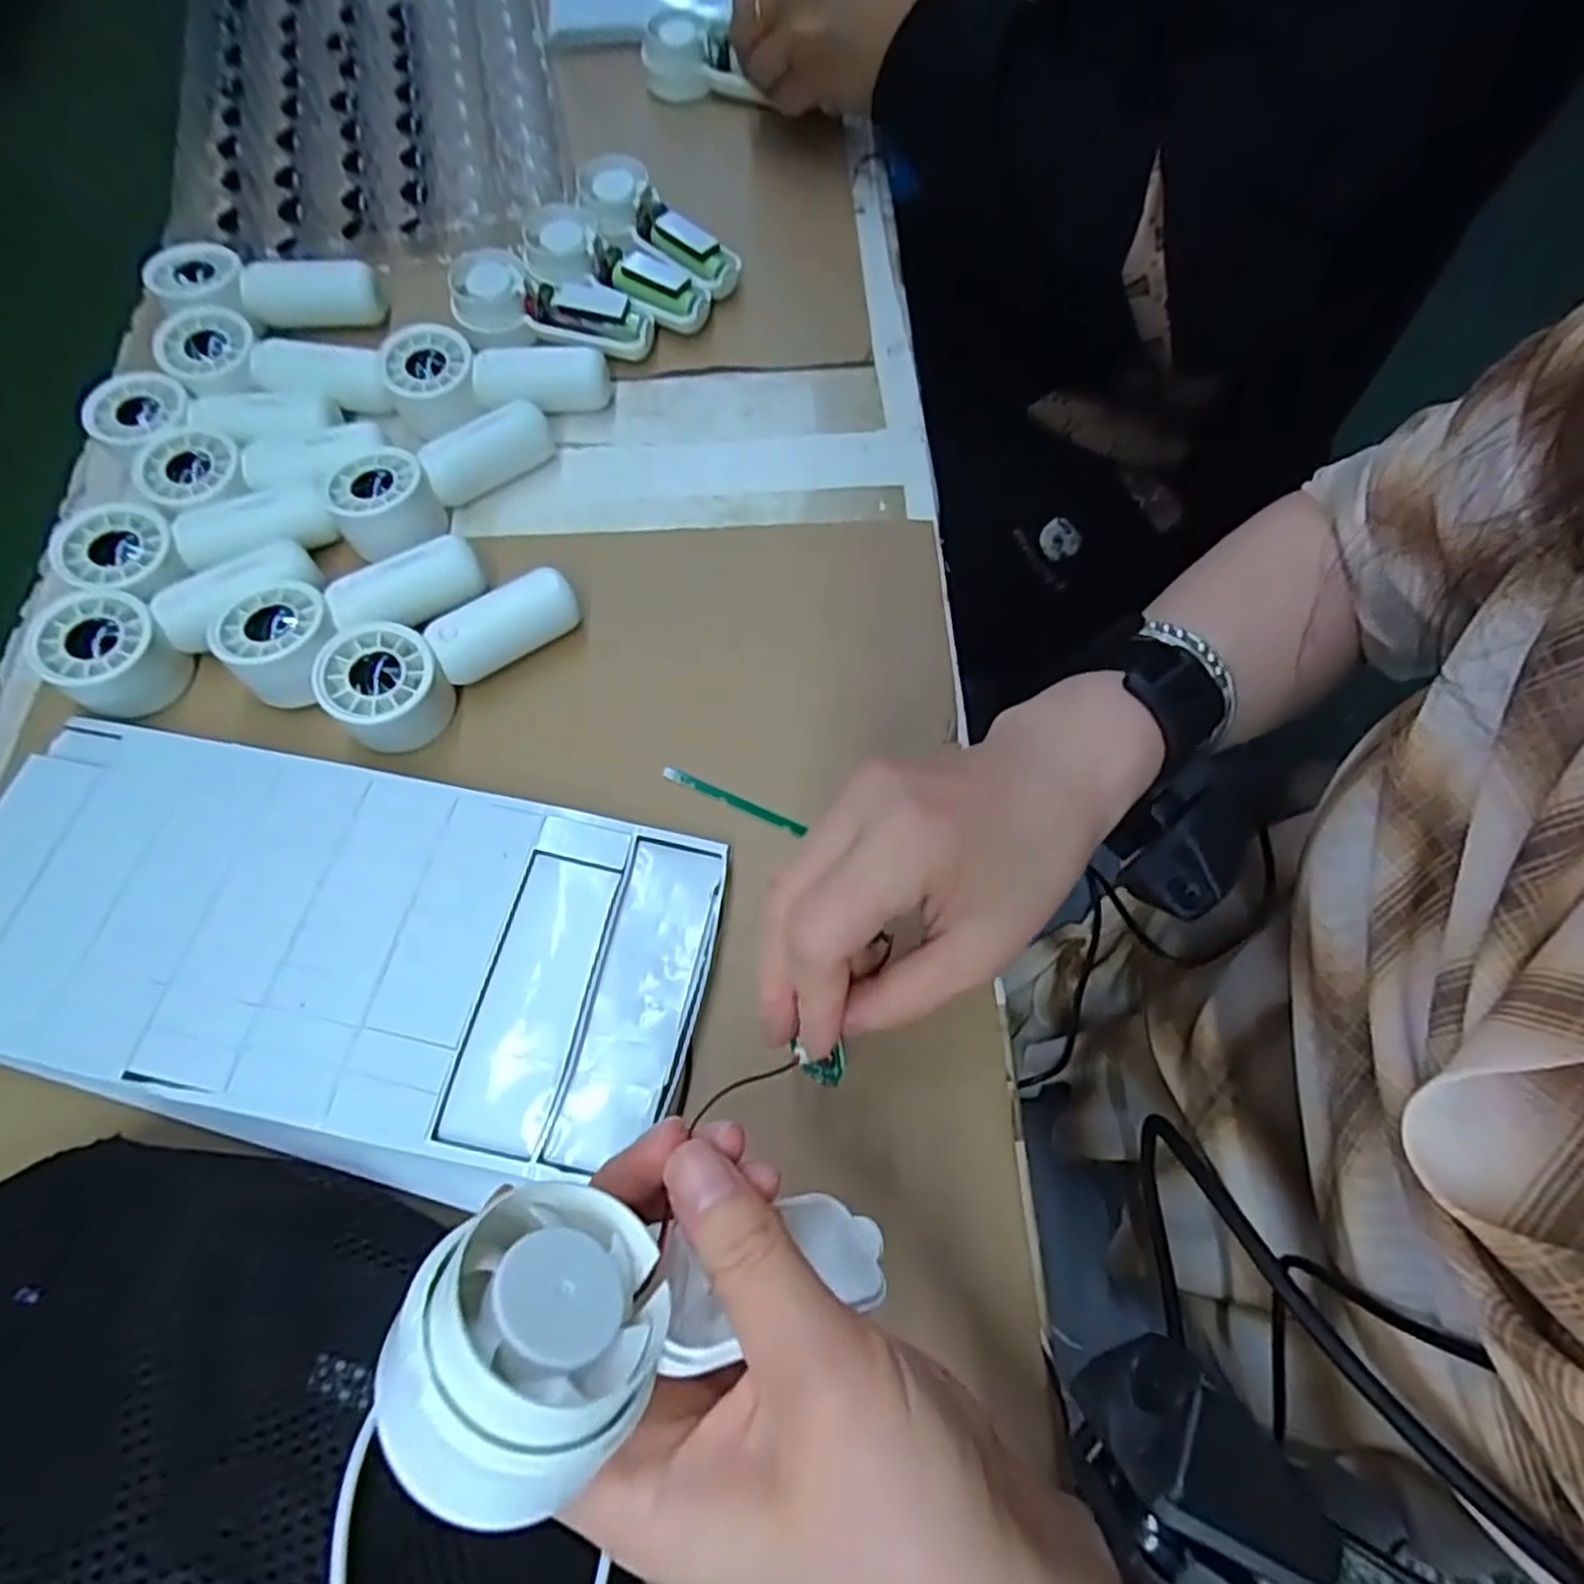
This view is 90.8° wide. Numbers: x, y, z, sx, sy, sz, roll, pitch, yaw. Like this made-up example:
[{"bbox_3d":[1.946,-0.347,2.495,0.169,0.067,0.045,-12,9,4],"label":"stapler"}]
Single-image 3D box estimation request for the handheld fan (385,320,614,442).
[{"bbox_3d":[-0.153,-0.219,0.410,0.109,0.029,0.039,-6,68,-2],"label":"handheld fan"}]

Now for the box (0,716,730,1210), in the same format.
[{"bbox_3d":[-0.184,0.056,0.299,0.294,0.018,0.137,11,68,5],"label":"box"}]

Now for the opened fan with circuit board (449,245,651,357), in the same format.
[{"bbox_3d":[-0.129,-0.266,0.427,0.107,0.029,0.041,10,68,5],"label":"opened fan with circuit board"}]

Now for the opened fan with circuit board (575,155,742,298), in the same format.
[{"bbox_3d":[-0.080,-0.322,0.447,0.041,0.026,0.113,-42,73,-15],"label":"opened fan with circuit board"}]

